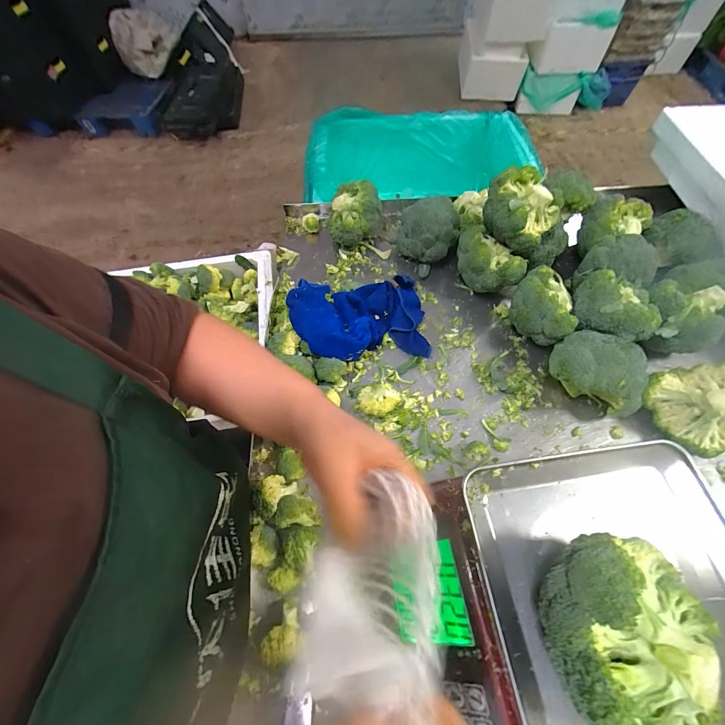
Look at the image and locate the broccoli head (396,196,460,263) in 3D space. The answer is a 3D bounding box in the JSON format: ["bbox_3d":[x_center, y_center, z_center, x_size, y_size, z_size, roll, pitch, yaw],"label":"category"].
[{"bbox_3d":[0.128,-0.255,0.627,0.110,0.110,0.093,34,67,18],"label":"broccoli head"}]

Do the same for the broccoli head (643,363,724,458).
[{"bbox_3d":[0.481,0.063,0.455,0.120,0.099,0.125,-15,62,-7],"label":"broccoli head"}]

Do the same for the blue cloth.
[{"bbox_3d":[-0.006,-0.087,0.558,0.233,0.077,0.188,-10,61,-4],"label":"blue cloth"}]

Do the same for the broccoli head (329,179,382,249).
[{"bbox_3d":[-0.015,-0.297,0.655,0.103,0.118,0.103,-11,61,-5],"label":"broccoli head"}]

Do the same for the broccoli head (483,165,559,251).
[{"bbox_3d":[0.257,-0.249,0.532,0.111,0.077,0.113,-1,61,1],"label":"broccoli head"}]

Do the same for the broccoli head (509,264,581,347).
[{"bbox_3d":[0.297,-0.088,0.537,0.096,0.103,0.096,-1,61,1],"label":"broccoli head"}]

